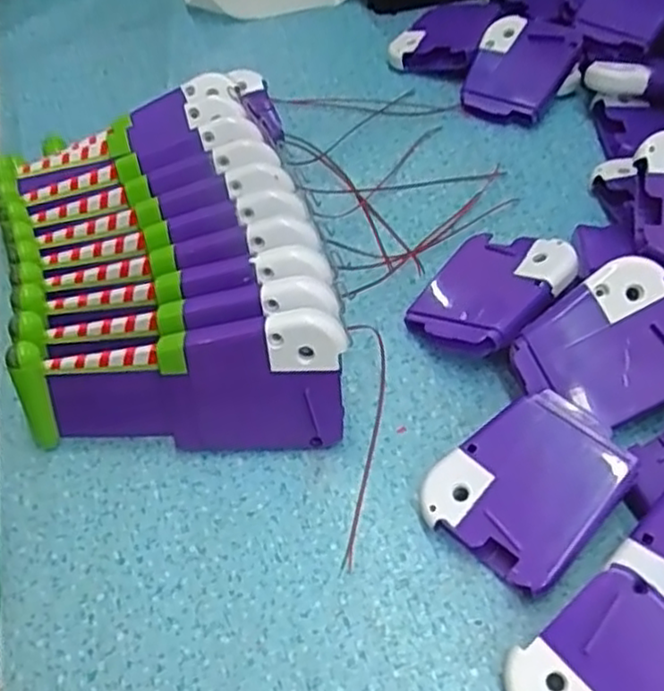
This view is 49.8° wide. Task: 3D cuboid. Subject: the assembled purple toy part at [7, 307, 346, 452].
[{"bbox_3d":[-0.054,0.014,0.262,0.116,0.052,0.018,-1,26,7],"label":"assembled purple toy part"}]

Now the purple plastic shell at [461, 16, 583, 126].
[{"bbox_3d":[0.098,-0.147,0.382,0.051,0.011,0.061,24,79,26],"label":"purple plastic shell"}]

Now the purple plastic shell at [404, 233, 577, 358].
[{"bbox_3d":[0.064,-0.021,0.292,0.061,0.016,0.057,-45,39,-22],"label":"purple plastic shell"}]

